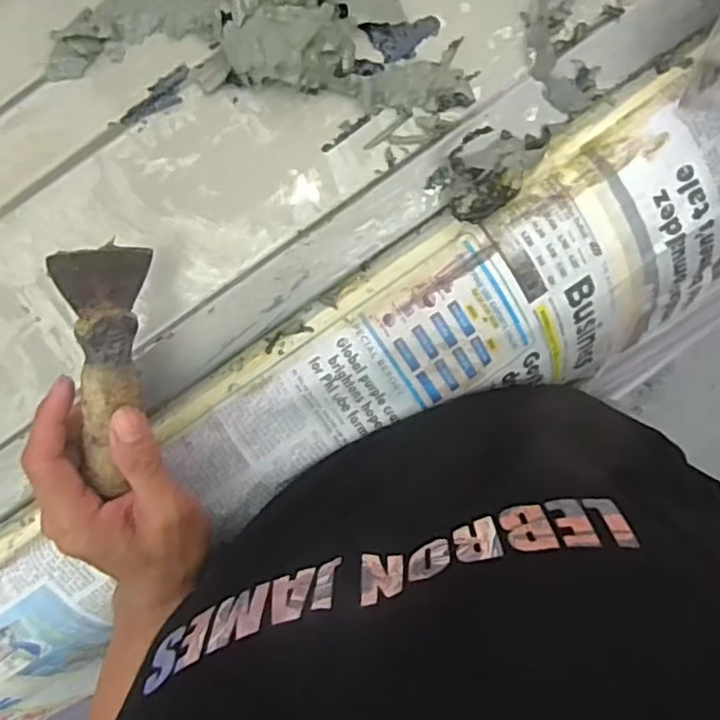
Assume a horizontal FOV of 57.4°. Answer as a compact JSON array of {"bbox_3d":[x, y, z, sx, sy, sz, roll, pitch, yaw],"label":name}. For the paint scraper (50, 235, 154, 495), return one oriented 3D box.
[{"bbox_3d":[-0.136,0.004,0.338,0.025,0.052,0.123,8,100,31],"label":"paint scraper"}]

